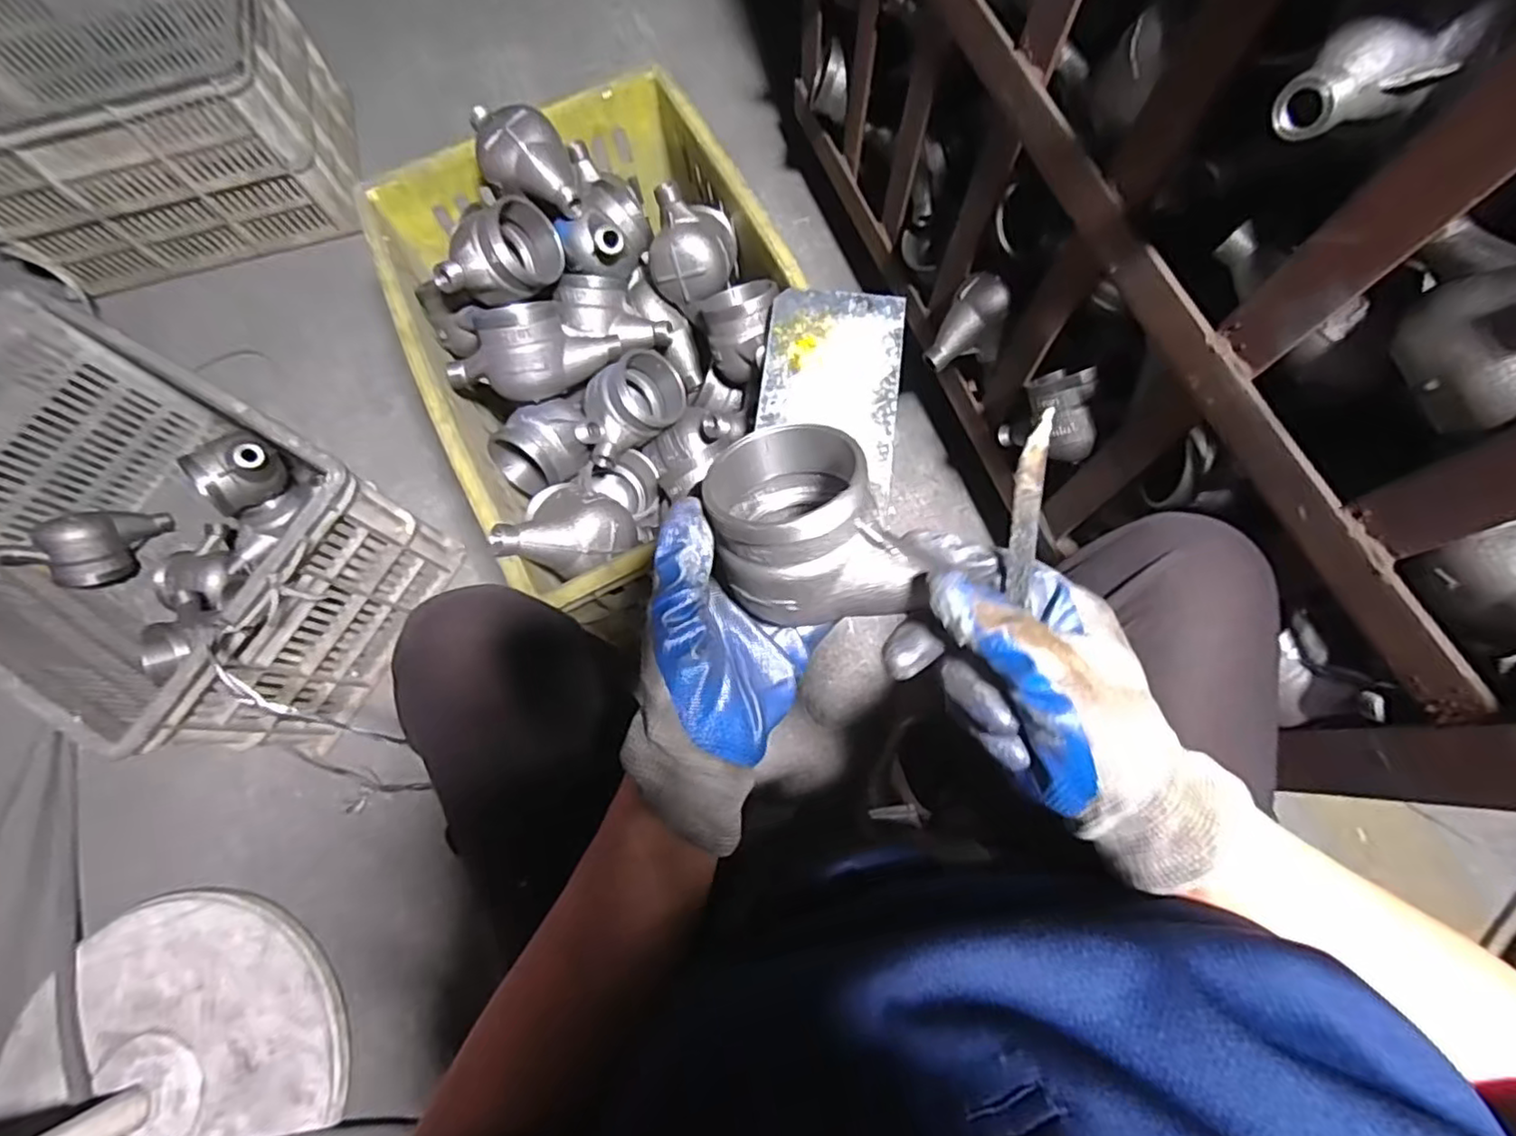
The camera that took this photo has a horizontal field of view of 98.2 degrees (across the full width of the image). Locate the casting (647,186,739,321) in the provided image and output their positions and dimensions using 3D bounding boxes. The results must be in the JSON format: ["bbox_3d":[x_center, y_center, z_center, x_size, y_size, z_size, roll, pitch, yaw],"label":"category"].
[{"bbox_3d":[-0.069,-0.336,0.686,0.090,0.089,0.105,-4,74,0],"label":"casting"}]

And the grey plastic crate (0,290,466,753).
[{"bbox_3d":[-0.670,-0.033,0.769,0.466,0.271,0.317,27,77,9],"label":"grey plastic crate"}]

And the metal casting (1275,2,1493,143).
[{"bbox_3d":[0.259,-0.213,0.284,0.066,0.029,0.038,-19,74,9],"label":"metal casting"}]

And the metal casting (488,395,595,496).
[{"bbox_3d":[-0.217,-0.119,0.671,0.103,0.081,0.078,-21,75,-4],"label":"metal casting"}]

